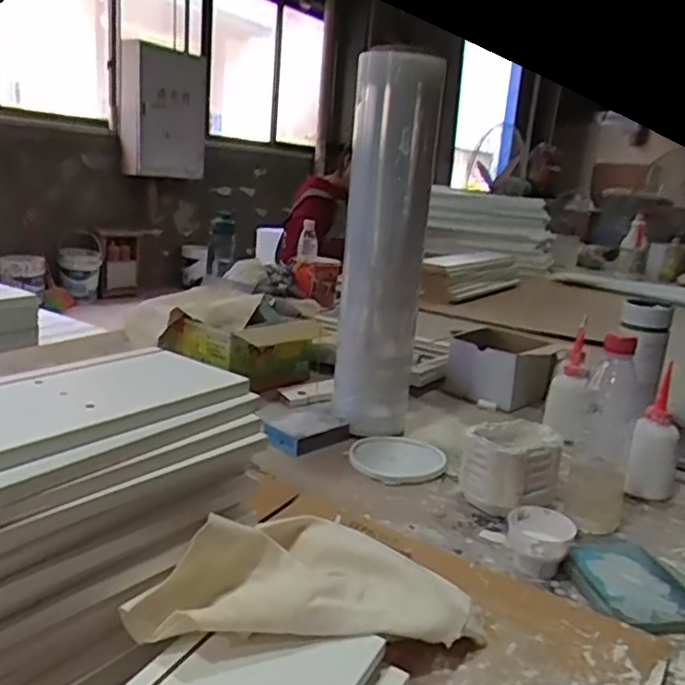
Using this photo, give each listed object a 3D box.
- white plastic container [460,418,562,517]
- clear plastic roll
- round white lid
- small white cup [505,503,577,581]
[{"bbox_3d":[0.202,0.150,0.779,0.117,0.089,0.082,-5,17,-34],"label":"white plastic container"},{"bbox_3d":[0.056,-0.108,0.890,0.112,0.513,0.118,5,14,2],"label":"clear plastic roll"},{"bbox_3d":[0.074,0.154,0.874,0.127,0.016,0.122,4,14,-1],"label":"round white lid"},{"bbox_3d":[0.194,0.198,0.650,0.063,0.046,0.071,10,15,19],"label":"small white cup"}]

